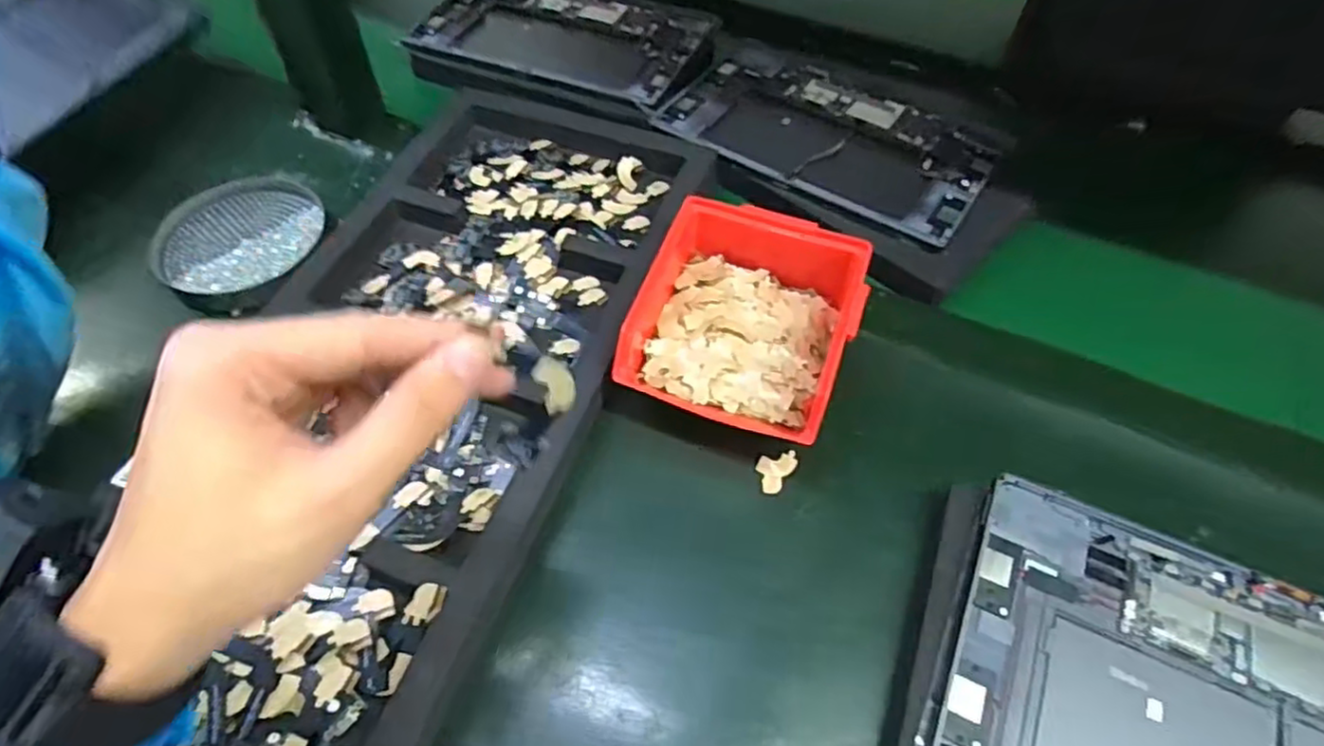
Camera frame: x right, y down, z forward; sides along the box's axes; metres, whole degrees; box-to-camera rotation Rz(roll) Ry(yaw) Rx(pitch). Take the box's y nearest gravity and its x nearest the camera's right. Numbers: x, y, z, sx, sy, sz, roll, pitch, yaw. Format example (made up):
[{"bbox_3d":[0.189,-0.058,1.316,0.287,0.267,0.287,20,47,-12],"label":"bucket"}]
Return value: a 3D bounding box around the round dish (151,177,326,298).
[{"bbox_3d":[-0.309,-0.103,0.510,0.115,0.015,0.121,1,54,-1],"label":"round dish"}]

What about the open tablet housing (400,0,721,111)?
[{"bbox_3d":[-0.085,-0.328,0.655,0.266,0.008,0.173,18,56,11],"label":"open tablet housing"}]

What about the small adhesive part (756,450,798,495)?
[{"bbox_3d":[0.068,0.058,0.414,0.019,0.007,0.031,31,59,19],"label":"small adhesive part"}]

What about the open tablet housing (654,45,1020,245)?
[{"bbox_3d":[0.141,-0.200,0.568,0.254,0.007,0.159,31,59,19],"label":"open tablet housing"}]

